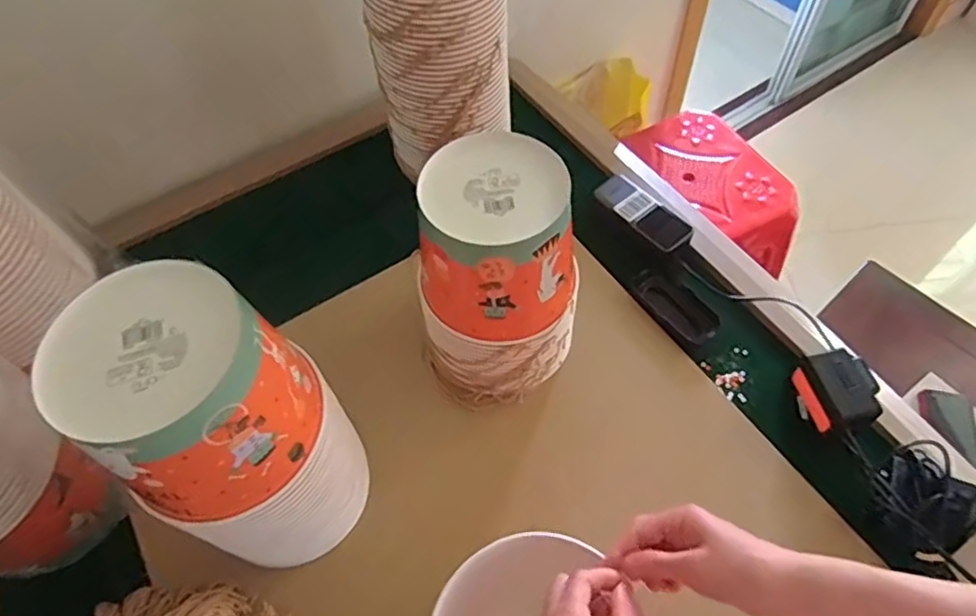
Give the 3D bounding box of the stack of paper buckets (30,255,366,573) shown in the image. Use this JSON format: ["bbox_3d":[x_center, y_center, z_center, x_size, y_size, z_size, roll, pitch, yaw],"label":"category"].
[{"bbox_3d":[-0.197,0.104,0.499,0.133,0.286,0.132,39,67,24],"label":"stack of paper buckets"}]

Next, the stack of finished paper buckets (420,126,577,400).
[{"bbox_3d":[0.006,-0.030,0.614,0.143,0.234,0.157,-6,57,-1],"label":"stack of finished paper buckets"}]

